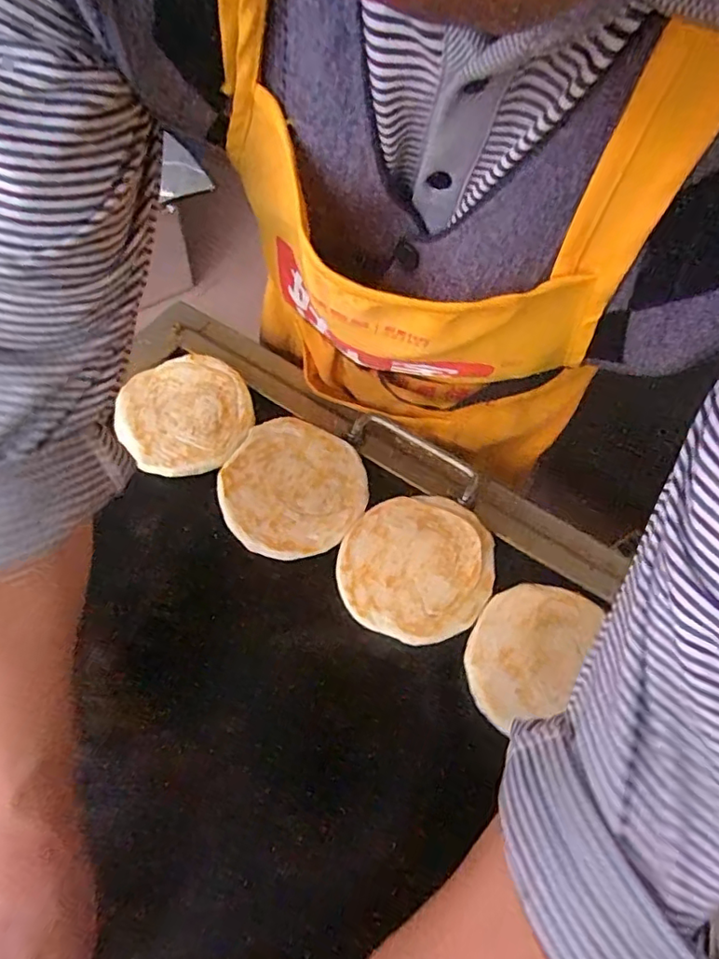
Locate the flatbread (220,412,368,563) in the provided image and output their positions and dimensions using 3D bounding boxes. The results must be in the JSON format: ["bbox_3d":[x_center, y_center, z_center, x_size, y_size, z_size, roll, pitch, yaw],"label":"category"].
[{"bbox_3d":[-0.058,0.004,0.503,0.123,0.007,0.129,1,61,-2],"label":"flatbread"}]

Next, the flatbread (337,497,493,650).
[{"bbox_3d":[0.048,0.068,0.476,0.121,0.004,0.125,1,61,-2],"label":"flatbread"}]

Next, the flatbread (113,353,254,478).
[{"bbox_3d":[-0.162,-0.063,0.536,0.117,0.005,0.123,-23,65,-14],"label":"flatbread"}]

